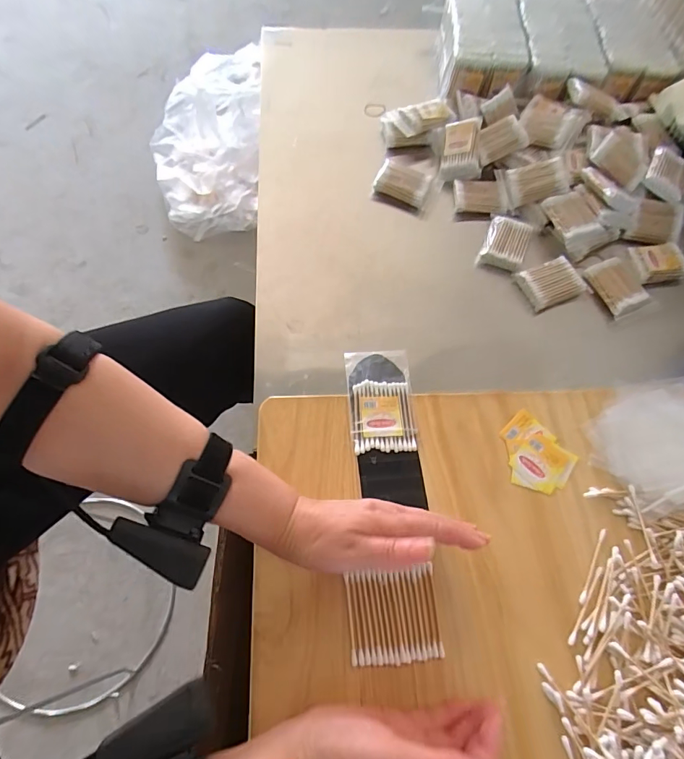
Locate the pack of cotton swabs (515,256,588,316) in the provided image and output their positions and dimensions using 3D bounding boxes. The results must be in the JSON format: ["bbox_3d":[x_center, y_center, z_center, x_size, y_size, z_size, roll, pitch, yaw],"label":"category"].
[{"bbox_3d":[0.276,-0.128,0.582,0.073,0.023,0.058,-22,69,-12],"label":"pack of cotton swabs"}]

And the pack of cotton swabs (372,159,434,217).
[{"bbox_3d":[0.090,-0.285,0.652,0.080,0.035,0.060,19,61,7],"label":"pack of cotton swabs"}]

